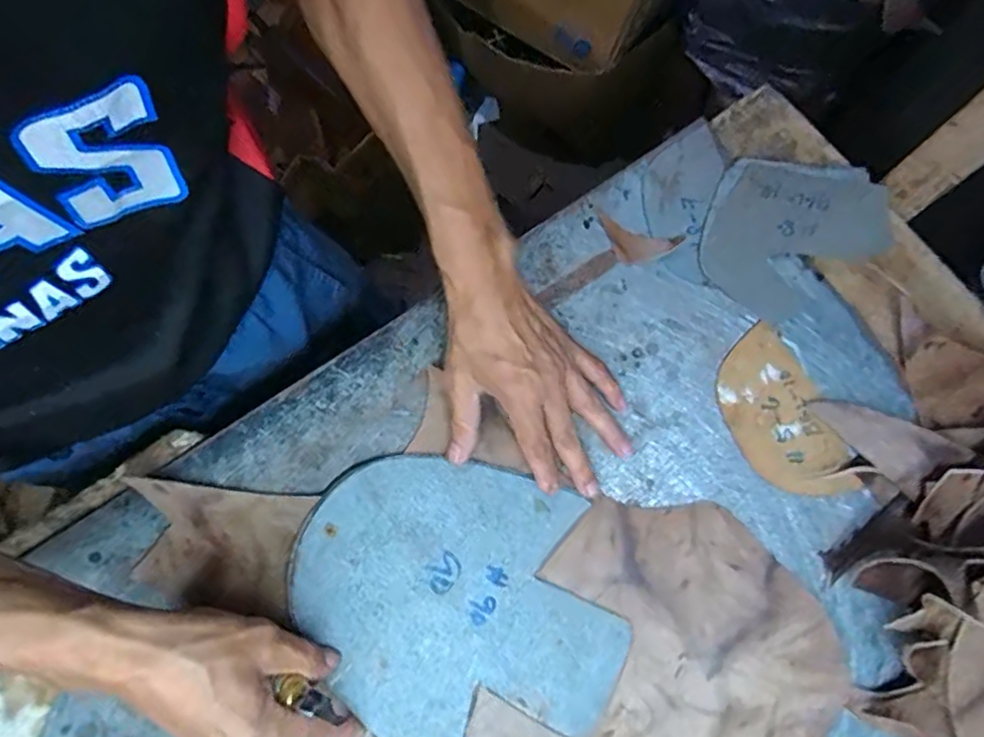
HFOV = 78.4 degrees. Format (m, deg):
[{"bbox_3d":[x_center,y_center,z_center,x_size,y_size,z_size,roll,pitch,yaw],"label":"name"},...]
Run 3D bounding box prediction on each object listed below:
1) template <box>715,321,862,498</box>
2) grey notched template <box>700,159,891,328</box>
[{"bbox_3d":[0.209,0.036,0.443,0.068,0.004,0.127,-24,77,1],"label":"template"},{"bbox_3d":[0.230,-0.112,0.469,0.145,0.007,0.114,-34,81,-3],"label":"grey notched template"}]

